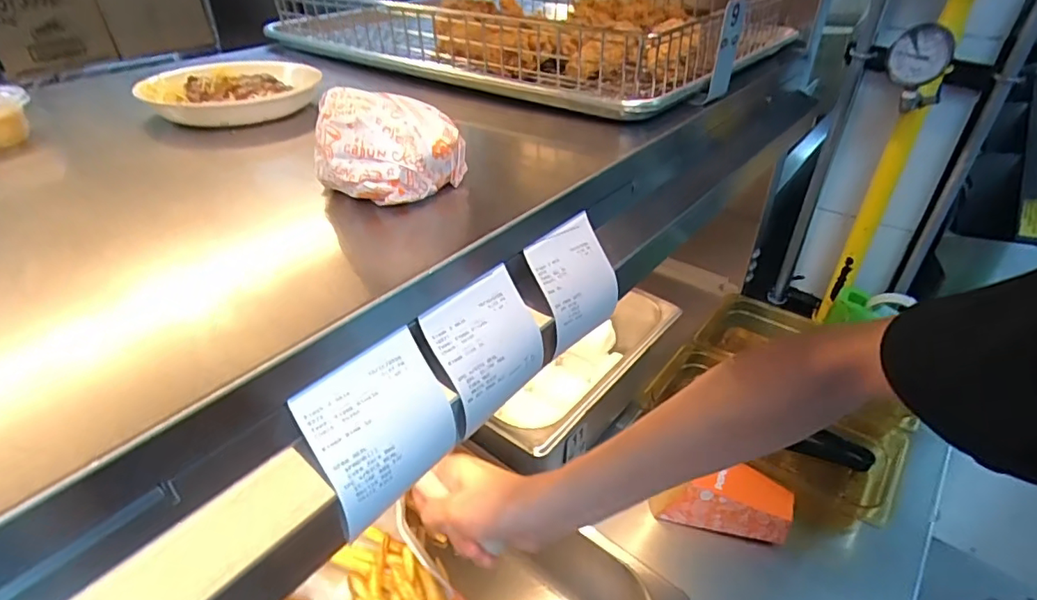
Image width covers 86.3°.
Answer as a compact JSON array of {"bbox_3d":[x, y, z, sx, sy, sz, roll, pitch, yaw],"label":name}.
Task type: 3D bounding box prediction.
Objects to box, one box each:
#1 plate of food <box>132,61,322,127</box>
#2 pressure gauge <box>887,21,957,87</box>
[{"bbox_3d":[-0.288,-0.210,0.560,0.164,0.037,0.134,-12,38,-17],"label":"plate of food"},{"bbox_3d":[0.491,-0.300,0.676,0.065,0.065,0.028,22,41,27],"label":"pressure gauge"}]

